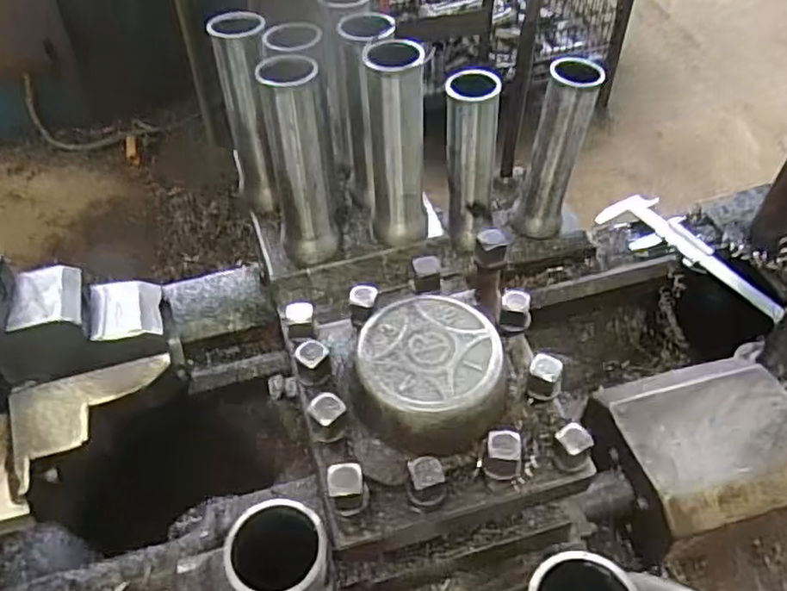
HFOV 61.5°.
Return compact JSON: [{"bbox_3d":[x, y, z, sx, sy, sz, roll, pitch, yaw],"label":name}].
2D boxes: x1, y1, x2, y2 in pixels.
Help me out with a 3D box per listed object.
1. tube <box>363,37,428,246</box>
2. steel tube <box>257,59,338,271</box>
[{"bbox_3d":[0.003,-0.138,0.616,0.051,0.197,0.050,-5,48,-3],"label":"tube"},{"bbox_3d":[-0.083,-0.115,0.598,0.047,0.193,0.048,-4,48,-2],"label":"steel tube"}]

